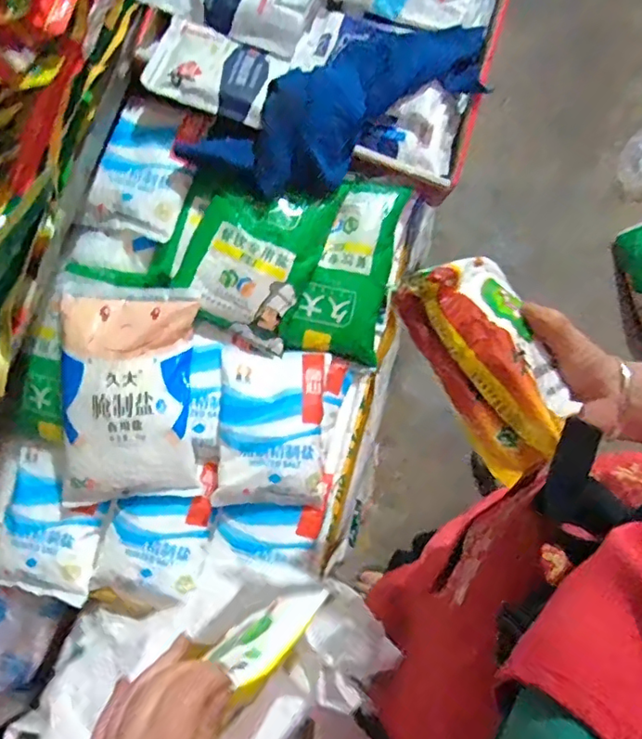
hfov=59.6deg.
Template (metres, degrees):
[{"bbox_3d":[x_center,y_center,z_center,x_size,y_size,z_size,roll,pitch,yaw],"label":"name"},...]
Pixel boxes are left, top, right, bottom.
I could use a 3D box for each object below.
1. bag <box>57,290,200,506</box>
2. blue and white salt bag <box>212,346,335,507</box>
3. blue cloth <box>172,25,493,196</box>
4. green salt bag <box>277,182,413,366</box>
[{"bbox_3d":[-0.193,0.028,0.582,0.158,0.033,0.226,3,84,-10],"label":"bag"},{"bbox_3d":[-0.051,0.059,0.601,0.116,0.039,0.168,3,74,2],"label":"blue and white salt bag"},{"bbox_3d":[0.024,-0.282,0.597,0.335,0.051,0.116,-32,76,-8],"label":"blue cloth"},{"bbox_3d":[0.038,-0.113,0.625,0.097,0.034,0.201,21,90,7],"label":"green salt bag"}]

